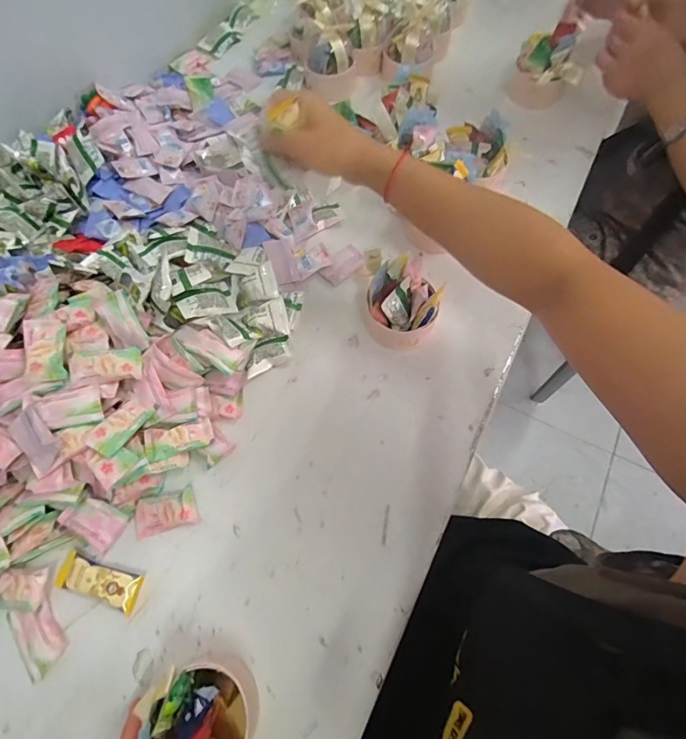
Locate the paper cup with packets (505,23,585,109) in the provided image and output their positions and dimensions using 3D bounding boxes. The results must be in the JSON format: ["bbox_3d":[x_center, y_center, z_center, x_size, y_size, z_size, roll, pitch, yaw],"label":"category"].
[{"bbox_3d":[0.311,-0.464,0.627,0.075,0.083,0.080,0,66,1],"label":"paper cup with packets"}]

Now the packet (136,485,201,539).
[{"bbox_3d":[-0.176,0.141,0.403,0.060,0.015,0.036,-14,66,-5],"label":"packet"}]

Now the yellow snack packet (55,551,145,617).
[{"bbox_3d":[-0.227,0.197,0.379,0.079,0.013,0.030,15,67,8],"label":"yellow snack packet"}]

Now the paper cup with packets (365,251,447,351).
[{"bbox_3d":[0.071,-0.073,0.463,0.076,0.075,0.076,0,66,1],"label":"paper cup with packets"}]

